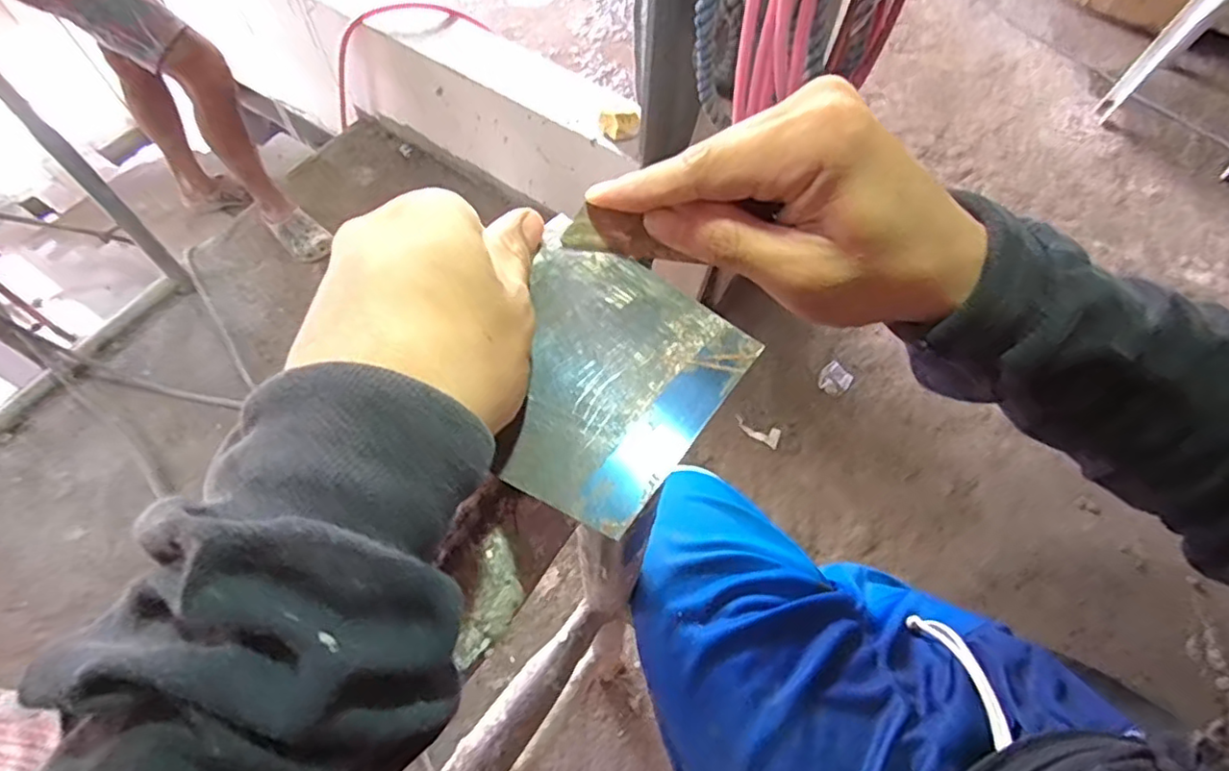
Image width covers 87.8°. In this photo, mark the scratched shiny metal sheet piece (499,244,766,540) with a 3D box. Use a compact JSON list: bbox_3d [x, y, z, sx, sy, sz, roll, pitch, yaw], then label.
[{"bbox_3d":[-0.007,-0.006,0.211,0.083,0.010,0.088,34,67,15],"label":"scratched shiny metal sheet piece"}]

